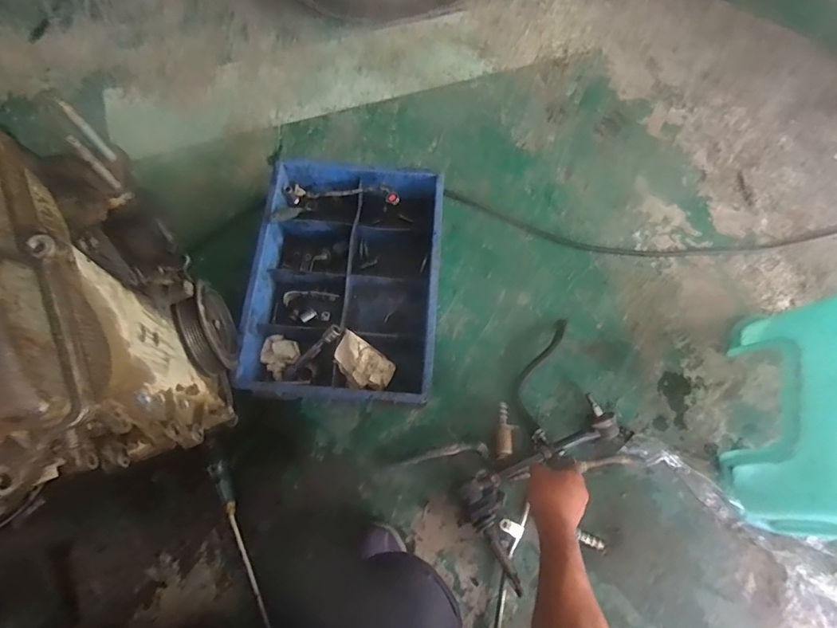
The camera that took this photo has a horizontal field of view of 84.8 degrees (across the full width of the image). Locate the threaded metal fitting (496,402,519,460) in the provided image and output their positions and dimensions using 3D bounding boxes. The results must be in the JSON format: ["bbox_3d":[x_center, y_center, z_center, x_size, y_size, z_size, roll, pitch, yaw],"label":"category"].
[{"bbox_3d":[0.152,0.202,0.786,0.033,0.029,0.094,11,71,4],"label":"threaded metal fitting"}]

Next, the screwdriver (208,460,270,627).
[{"bbox_3d":[-0.269,0.381,0.717,0.024,0.026,0.307,-24,73,-9],"label":"screwdriver"}]

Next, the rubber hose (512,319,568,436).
[{"bbox_3d":[0.212,0.103,0.823,0.059,0.028,0.211,18,72,6],"label":"rubber hose"}]

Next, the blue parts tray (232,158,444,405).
[{"bbox_3d":[-0.128,-0.064,0.842,0.321,0.105,0.438,5,71,1],"label":"blue parts tray"}]

